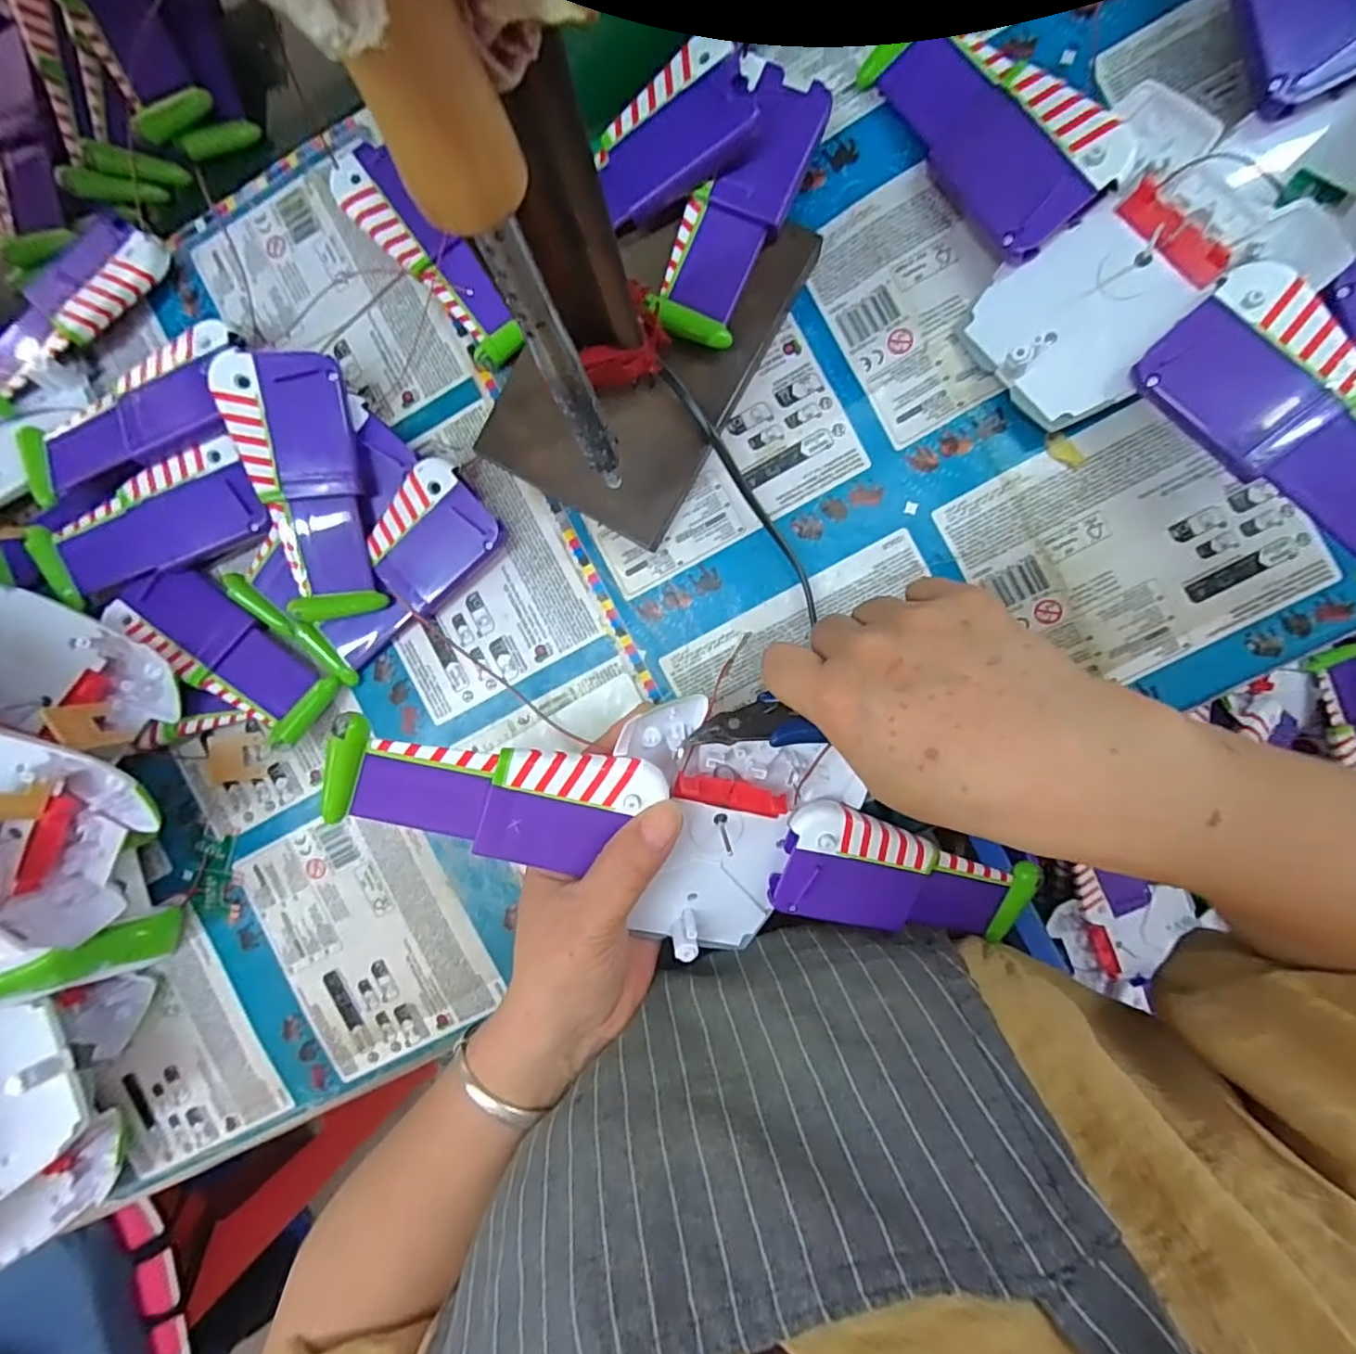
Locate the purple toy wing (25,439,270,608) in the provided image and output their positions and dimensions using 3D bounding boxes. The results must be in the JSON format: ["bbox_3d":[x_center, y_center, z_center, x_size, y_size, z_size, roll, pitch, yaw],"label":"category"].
[{"bbox_3d":[-0.267,-0.075,0.305,0.116,0.015,0.045,-24,90,7],"label":"purple toy wing"}]

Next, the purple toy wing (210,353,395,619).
[{"bbox_3d":[-0.176,-0.088,0.286,0.050,0.009,0.117,-9,103,-14],"label":"purple toy wing"}]

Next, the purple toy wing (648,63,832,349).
[{"bbox_3d":[0.025,-0.204,0.262,0.040,0.015,0.119,24,95,3],"label":"purple toy wing"}]

